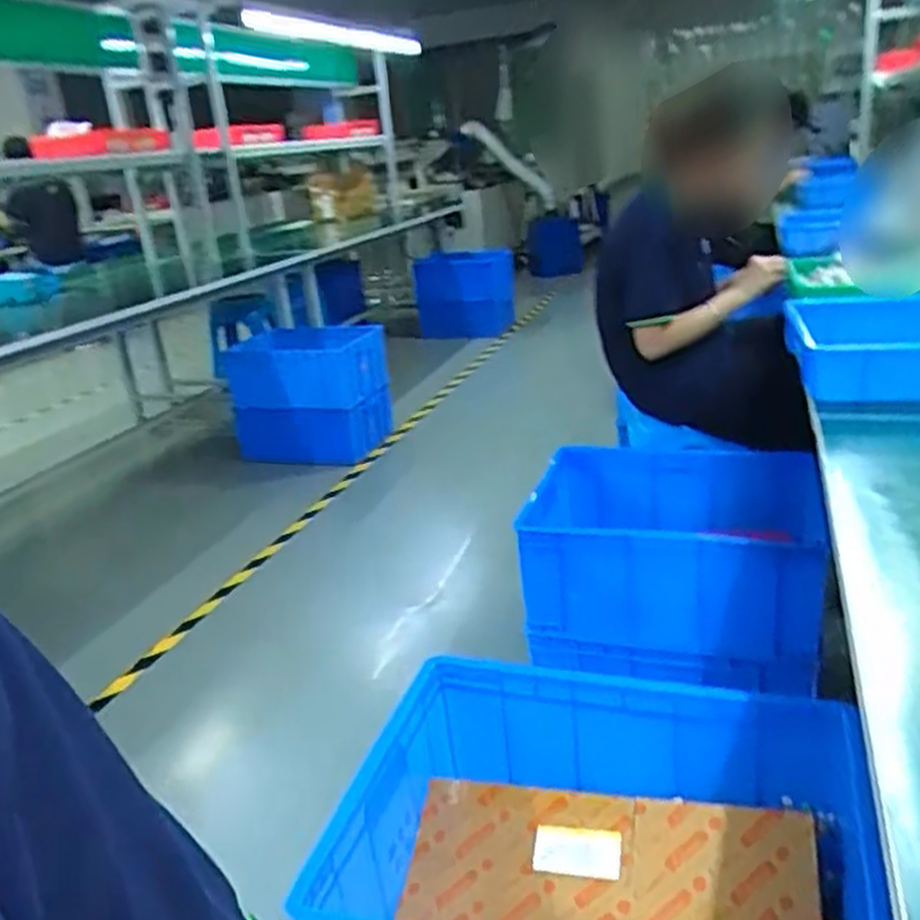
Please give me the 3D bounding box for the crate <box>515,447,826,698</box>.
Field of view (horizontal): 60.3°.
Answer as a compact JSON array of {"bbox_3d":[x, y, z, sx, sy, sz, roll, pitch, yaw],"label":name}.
[{"bbox_3d":[0.405,0.176,1.539,0.501,0.256,0.410,1,23,18],"label":"crate"}]

